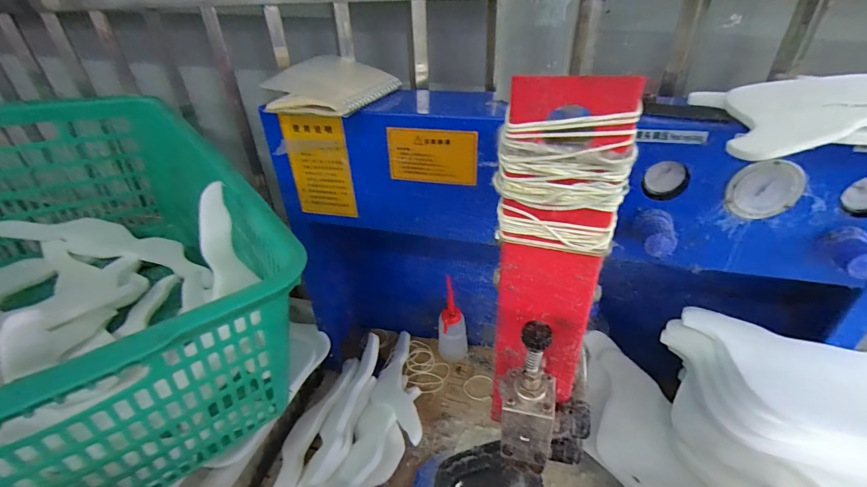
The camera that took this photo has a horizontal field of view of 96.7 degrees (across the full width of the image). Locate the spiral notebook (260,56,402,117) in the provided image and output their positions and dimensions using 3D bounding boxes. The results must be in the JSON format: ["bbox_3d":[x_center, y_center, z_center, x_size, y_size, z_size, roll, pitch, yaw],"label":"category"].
[{"bbox_3d":[-0.111,-0.193,0.459,0.106,0.036,0.156,11,36,18],"label":"spiral notebook"}]

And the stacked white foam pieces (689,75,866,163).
[{"bbox_3d":[0.354,-0.096,0.296,0.237,0.038,0.135,12,37,20],"label":"stacked white foam pieces"}]

